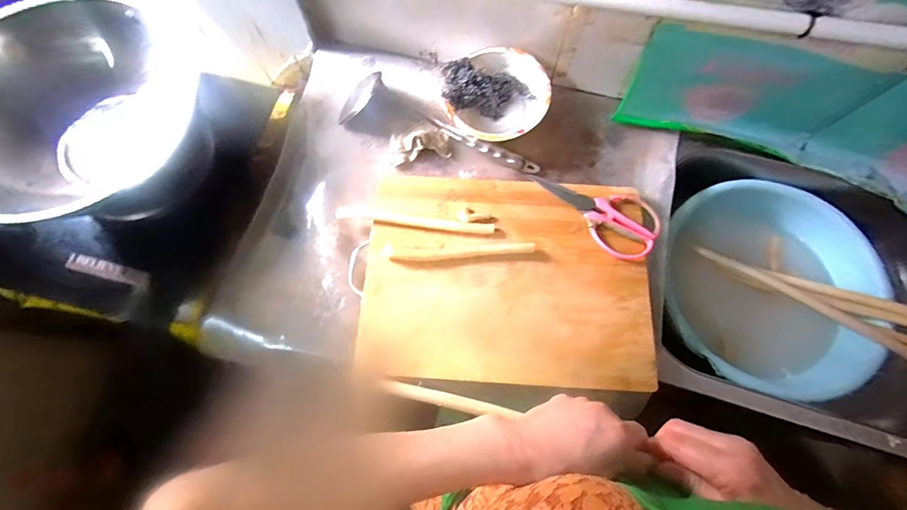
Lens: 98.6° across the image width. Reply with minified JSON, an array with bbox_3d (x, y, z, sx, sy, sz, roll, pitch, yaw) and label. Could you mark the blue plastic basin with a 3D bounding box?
[{"bbox_3d":[0.485,0.042,0.606,0.342,0.095,0.320,-26,75,-8],"label":"blue plastic basin"}]

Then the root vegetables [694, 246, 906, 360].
[{"bbox_3d":[0.590,0.084,0.589,0.418,0.064,0.088,27,74,24],"label":"root vegetables"}]

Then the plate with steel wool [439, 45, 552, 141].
[{"bbox_3d":[0.065,-0.237,0.599,0.147,0.066,0.147,0,73,-1],"label":"plate with steel wool"}]

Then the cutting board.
[{"bbox_3d":[0.071,0.028,0.532,0.367,0.032,0.276,3,73,0],"label":"cutting board"}]

